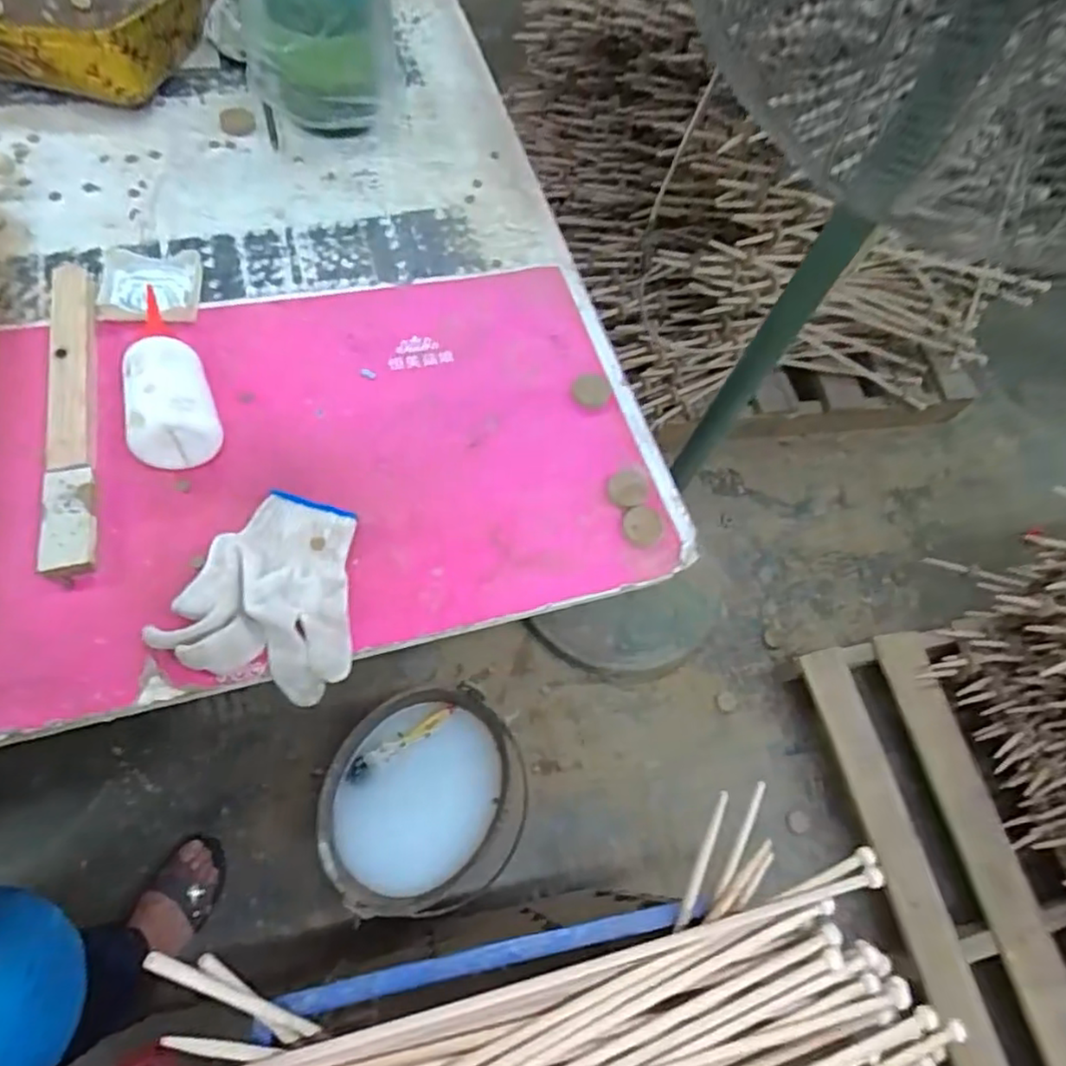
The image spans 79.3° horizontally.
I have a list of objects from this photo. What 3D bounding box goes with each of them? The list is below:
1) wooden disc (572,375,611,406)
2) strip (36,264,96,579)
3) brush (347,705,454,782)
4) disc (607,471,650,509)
[{"bbox_3d":[0.054,-0.131,0.591,0.034,0.006,0.032,4,63,-8],"label":"wooden disc"},{"bbox_3d":[-0.363,-0.100,0.505,0.034,0.013,0.287,-9,67,-17],"label":"strip"},{"bbox_3d":[-0.187,0.298,0.917,0.167,0.019,0.023,-27,71,-21],"label":"brush"},{"bbox_3d":[0.080,-0.037,0.544,0.033,0.007,0.036,4,63,-8],"label":"disc"}]

